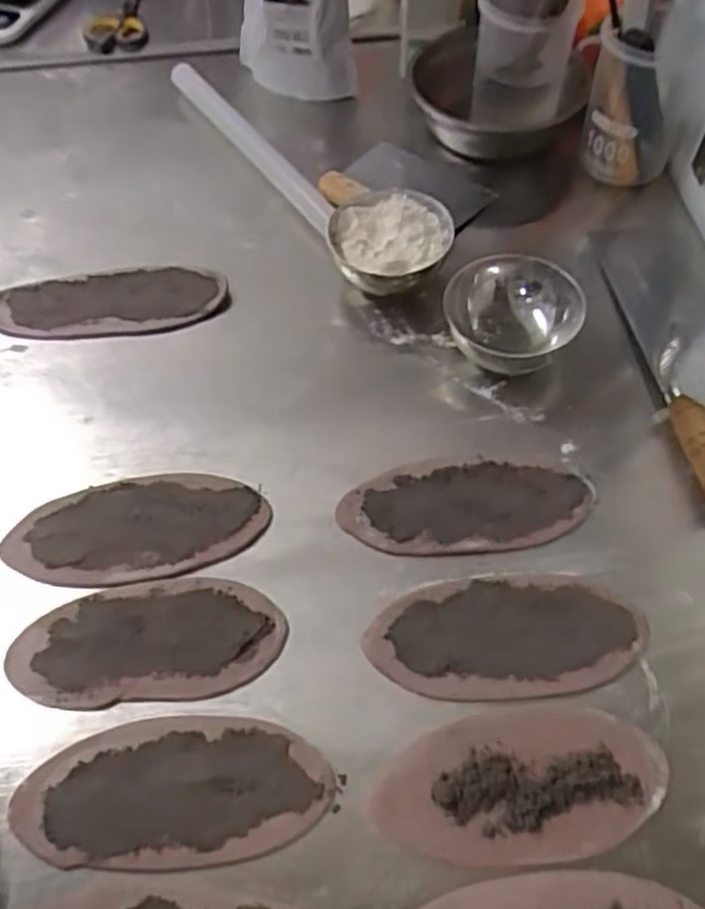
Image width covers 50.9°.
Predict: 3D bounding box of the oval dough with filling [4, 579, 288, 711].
[{"bbox_3d":[-0.140,0.127,0.507,0.181,0.005,0.080,-5,57,-1],"label":"oval dough with filling"}]

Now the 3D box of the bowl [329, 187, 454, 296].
[{"bbox_3d":[0.035,-0.187,0.674,0.107,0.052,0.102,-1,57,2],"label":"bowl"}]

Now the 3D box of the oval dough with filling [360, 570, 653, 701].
[{"bbox_3d":[0.103,0.121,0.502,0.181,0.007,0.084,-5,57,-1],"label":"oval dough with filling"}]

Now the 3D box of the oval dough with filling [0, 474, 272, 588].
[{"bbox_3d":[-0.161,0.055,0.555,0.189,0.006,0.084,-6,57,-1],"label":"oval dough with filling"}]

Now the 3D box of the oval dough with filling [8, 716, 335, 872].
[{"bbox_3d":[-0.110,0.207,0.458,0.188,0.006,0.083,-4,57,0],"label":"oval dough with filling"}]

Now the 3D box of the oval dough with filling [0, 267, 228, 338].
[{"bbox_3d":[-0.226,-0.144,0.685,0.211,0.013,0.078,-6,57,-1],"label":"oval dough with filling"}]

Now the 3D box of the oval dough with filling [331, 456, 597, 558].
[{"bbox_3d":[0.085,0.038,0.556,0.184,0.009,0.075,-5,57,-1],"label":"oval dough with filling"}]

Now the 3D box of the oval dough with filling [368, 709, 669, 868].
[{"bbox_3d":[0.101,0.200,0.450,0.173,0.010,0.082,-7,57,-2],"label":"oval dough with filling"}]

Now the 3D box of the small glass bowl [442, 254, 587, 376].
[{"bbox_3d":[0.131,-0.118,0.611,0.108,0.049,0.105,-1,57,2],"label":"small glass bowl"}]

